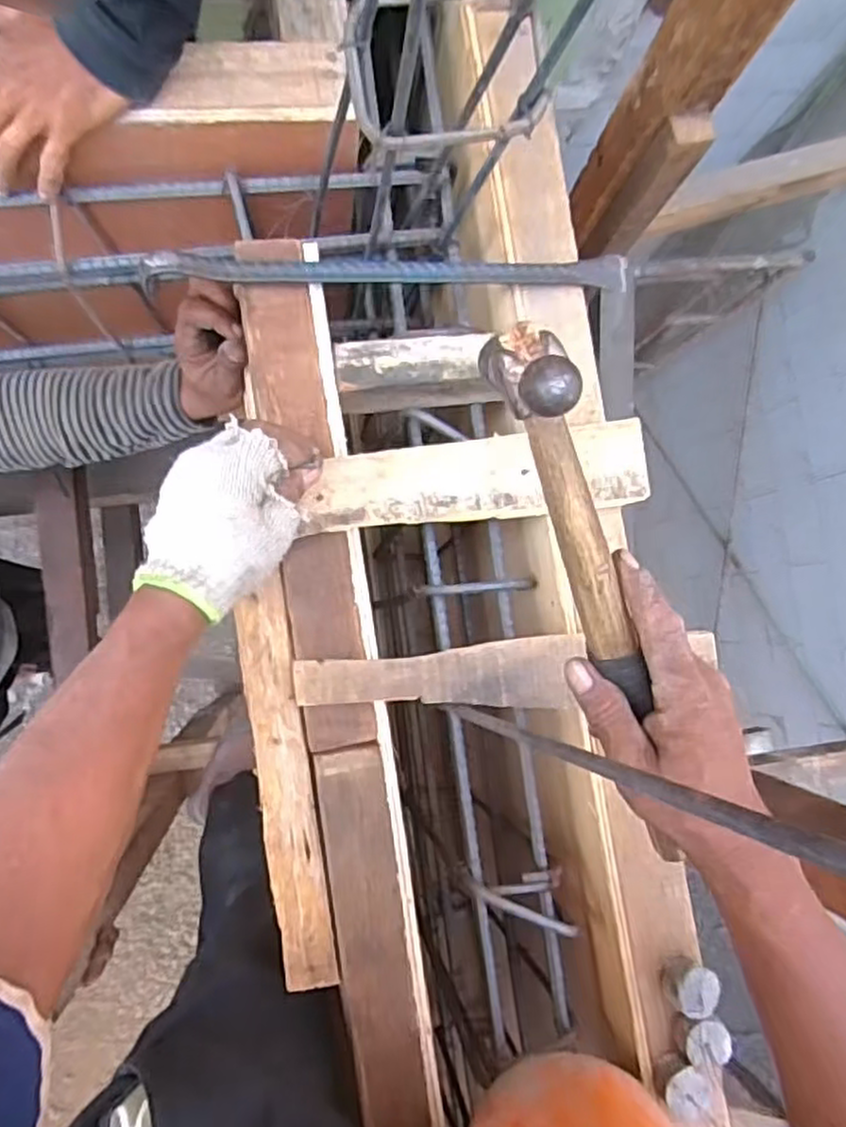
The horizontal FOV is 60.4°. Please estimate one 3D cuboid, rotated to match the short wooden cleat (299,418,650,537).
[{"bbox_3d":[0.047,-0.065,0.558,0.272,0.013,0.064,-9,86,-13],"label":"short wooden cleat"}]

